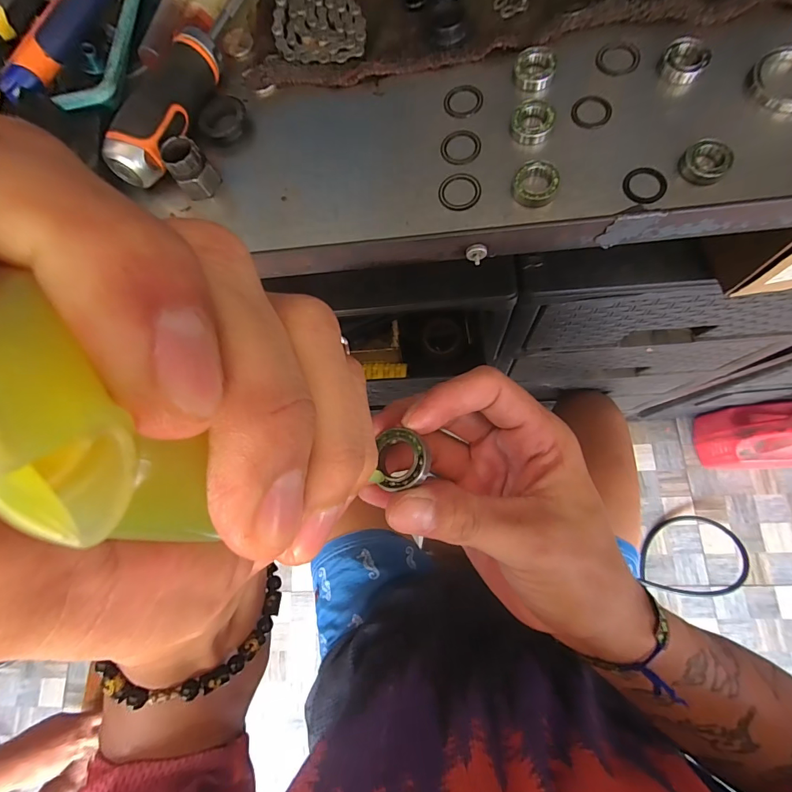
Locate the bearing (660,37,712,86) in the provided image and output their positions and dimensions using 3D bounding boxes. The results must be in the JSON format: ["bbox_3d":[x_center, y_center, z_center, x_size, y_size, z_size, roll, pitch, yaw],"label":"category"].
[{"bbox_3d":[0.176,-0.205,0.248,0.025,0.012,0.025,-2,76,6],"label":"bearing"}]

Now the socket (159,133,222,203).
[{"bbox_3d":[-0.133,-0.148,0.266,0.024,0.033,0.025,-2,76,6],"label":"socket"}]

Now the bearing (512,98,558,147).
[{"bbox_3d":[0.085,-0.171,0.251,0.024,0.010,0.022,-2,76,6],"label":"bearing"}]

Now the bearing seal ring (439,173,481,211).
[{"bbox_3d":[0.040,-0.126,0.252,0.025,0.004,0.025,-2,76,6],"label":"bearing seal ring"}]

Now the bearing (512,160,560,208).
[{"bbox_3d":[0.083,-0.127,0.242,0.026,0.010,0.022,10,78,9],"label":"bearing"}]

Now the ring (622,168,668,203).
[{"bbox_3d":[0.144,-0.123,0.236,0.023,0.004,0.024,-2,76,6],"label":"ring"}]

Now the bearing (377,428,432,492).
[{"bbox_3d":[0.003,0.025,0.161,0.020,0.006,0.021,-14,72,22],"label":"bearing"}]

